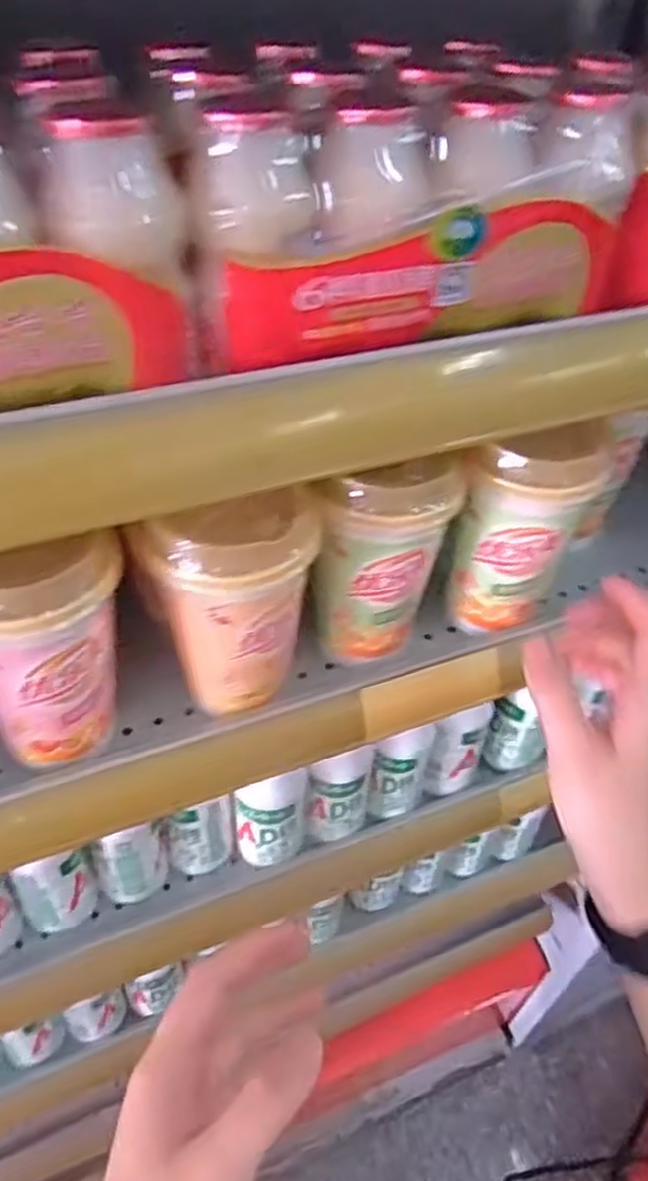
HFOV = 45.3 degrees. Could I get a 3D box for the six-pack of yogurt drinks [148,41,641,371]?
[{"bbox_3d":[0.031,-0.150,0.292,0.164,0.081,0.074,-15,48,-19],"label":"six-pack of yogurt drinks"}]

